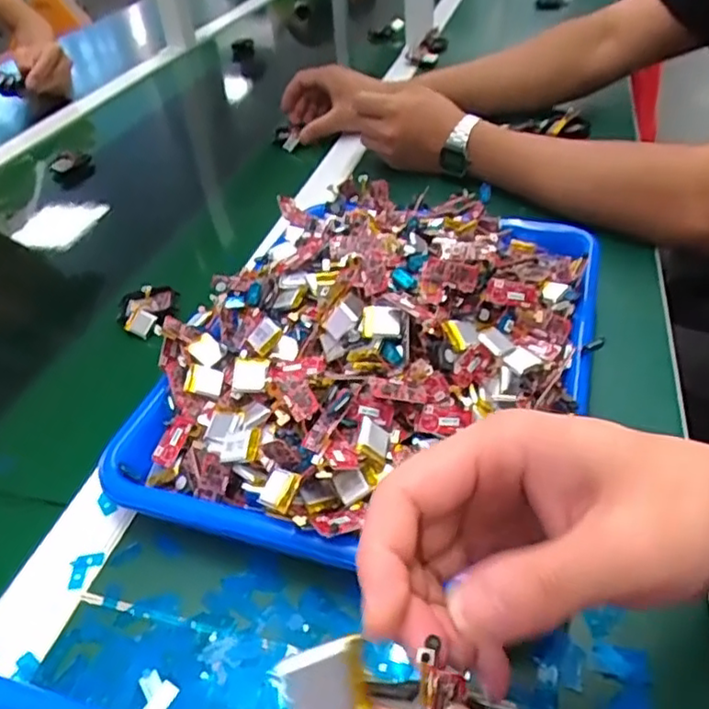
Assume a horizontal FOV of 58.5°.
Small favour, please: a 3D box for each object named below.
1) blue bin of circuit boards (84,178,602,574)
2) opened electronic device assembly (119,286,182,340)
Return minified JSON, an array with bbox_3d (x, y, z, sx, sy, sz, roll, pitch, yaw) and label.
[{"bbox_3d":[0.020,-0.021,0.412,0.250,0.096,0.326,8,42,14],"label":"blue bin of circuit boards"},{"bbox_3d":[-0.166,-0.037,0.511,0.047,0.011,0.065,-13,41,-10],"label":"opened electronic device assembly"}]

